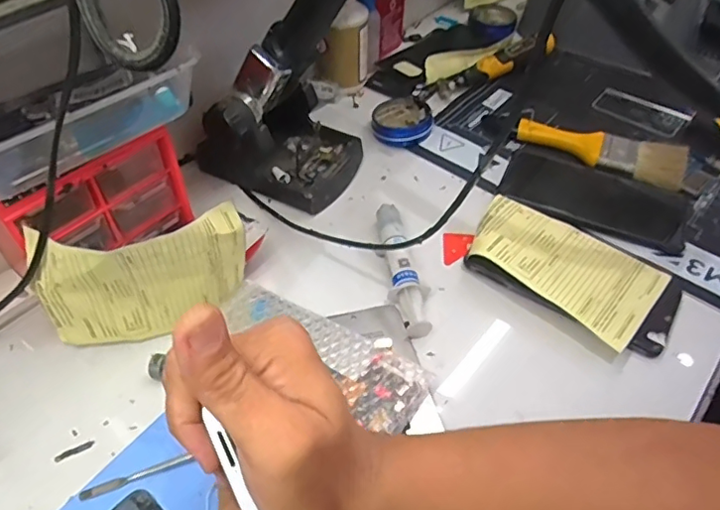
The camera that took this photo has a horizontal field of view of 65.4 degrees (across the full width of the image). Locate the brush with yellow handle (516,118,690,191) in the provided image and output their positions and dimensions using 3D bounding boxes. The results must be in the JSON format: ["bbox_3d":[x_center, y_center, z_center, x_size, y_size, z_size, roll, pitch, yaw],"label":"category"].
[{"bbox_3d":[0.242,-0.108,0.566,0.160,0.024,0.048,22,51,18],"label":"brush with yellow handle"}]

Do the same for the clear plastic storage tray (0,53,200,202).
[{"bbox_3d":[-0.201,-0.100,0.382,0.159,0.035,0.100,-32,56,-27],"label":"clear plastic storage tray"}]

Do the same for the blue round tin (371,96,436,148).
[{"bbox_3d":[0.045,-0.143,0.601,0.061,0.019,0.061,1,48,-1],"label":"blue round tin"}]

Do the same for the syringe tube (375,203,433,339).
[{"bbox_3d":[0.033,0.010,0.464,0.029,0.023,0.130,-8,48,-8],"label":"syringe tube"}]

